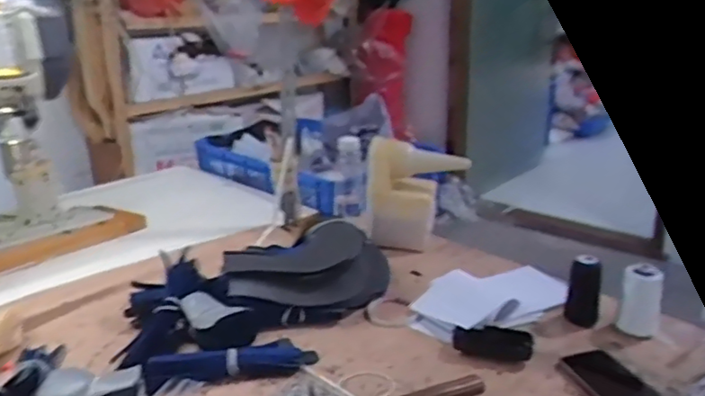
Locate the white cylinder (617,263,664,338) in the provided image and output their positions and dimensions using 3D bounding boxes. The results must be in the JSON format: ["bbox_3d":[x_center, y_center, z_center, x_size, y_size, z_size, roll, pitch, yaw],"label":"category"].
[{"bbox_3d":[0.449,0.153,0.952,0.057,0.100,0.058,10,22,20],"label":"white cylinder"}]

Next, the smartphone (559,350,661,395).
[{"bbox_3d":[0.350,0.246,0.795,0.090,0.013,0.162,-4,21,-15],"label":"smartphone"}]

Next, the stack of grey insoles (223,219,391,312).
[{"bbox_3d":[-0.061,0.116,0.998,0.287,0.091,0.158,-7,20,-18],"label":"stack of grey insoles"}]

